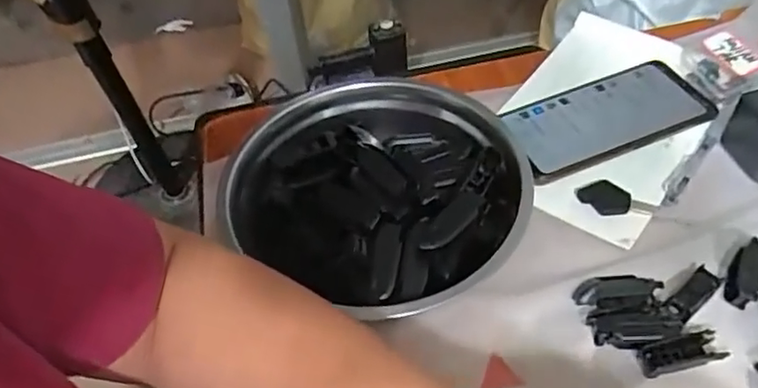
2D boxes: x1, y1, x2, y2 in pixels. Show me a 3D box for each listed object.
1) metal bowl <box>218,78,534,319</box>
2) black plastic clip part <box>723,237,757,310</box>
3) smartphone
[{"bbox_3d":[0.004,-0.004,0.436,0.204,0.052,0.178,29,58,28],"label":"metal bowl"},{"bbox_3d":[0.242,0.051,0.400,0.019,0.009,0.050,23,55,25],"label":"black plastic clip part"},{"bbox_3d":[0.185,-0.063,0.496,0.159,0.014,0.073,-18,49,-9],"label":"smartphone"}]

